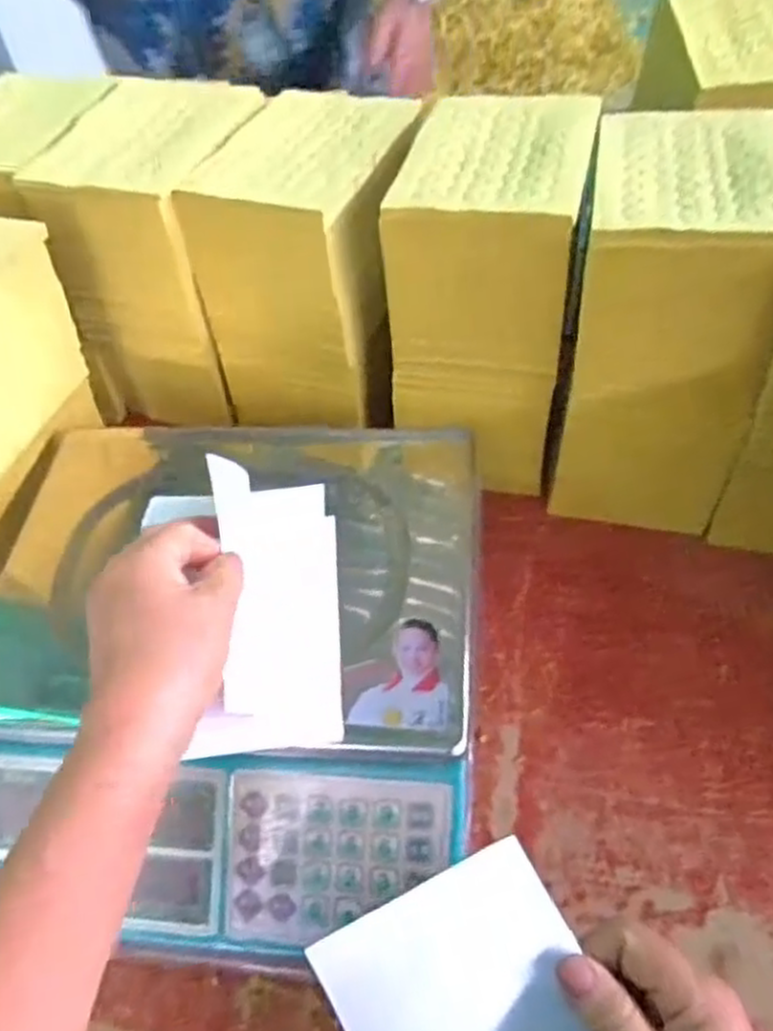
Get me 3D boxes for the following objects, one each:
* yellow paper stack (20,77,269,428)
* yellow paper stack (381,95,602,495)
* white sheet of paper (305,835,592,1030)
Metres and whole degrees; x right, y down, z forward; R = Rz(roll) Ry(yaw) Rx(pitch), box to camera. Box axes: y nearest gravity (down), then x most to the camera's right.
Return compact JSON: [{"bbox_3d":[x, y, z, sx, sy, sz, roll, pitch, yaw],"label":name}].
[{"bbox_3d":[-0.174,-0.217,0.625,0.130,0.209,0.181,9,55,12],"label":"yellow paper stack"},{"bbox_3d":[0.079,-0.173,0.569,0.119,0.216,0.174,9,55,11],"label":"yellow paper stack"},{"bbox_3d":[0.044,0.229,0.332,0.107,0.006,0.132,-29,80,-2],"label":"white sheet of paper"}]

